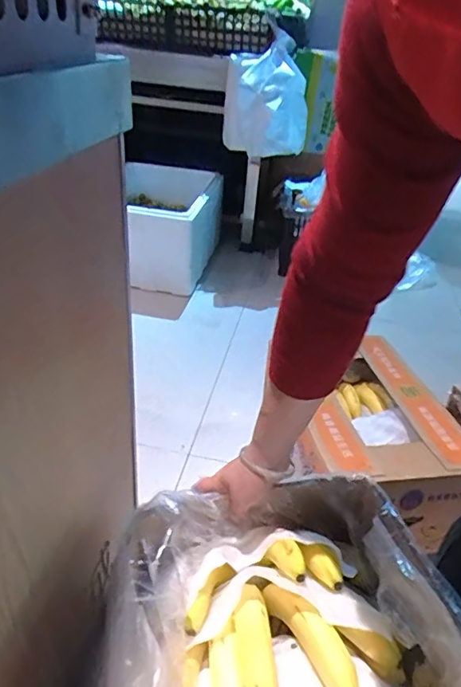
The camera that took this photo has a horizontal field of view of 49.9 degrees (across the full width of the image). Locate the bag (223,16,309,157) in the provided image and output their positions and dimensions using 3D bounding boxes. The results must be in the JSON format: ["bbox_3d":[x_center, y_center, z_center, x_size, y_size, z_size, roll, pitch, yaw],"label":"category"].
[{"bbox_3d":[0.129,-0.847,1.688,0.295,0.393,0.220,7,33,2],"label":"bag"}]

